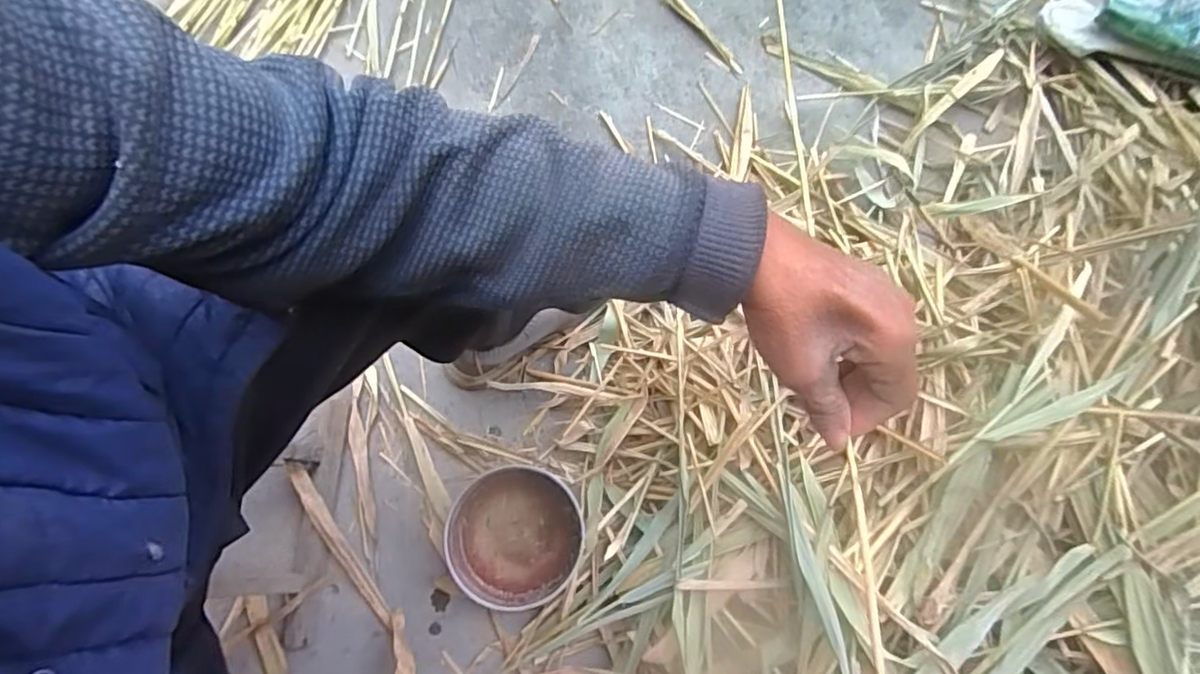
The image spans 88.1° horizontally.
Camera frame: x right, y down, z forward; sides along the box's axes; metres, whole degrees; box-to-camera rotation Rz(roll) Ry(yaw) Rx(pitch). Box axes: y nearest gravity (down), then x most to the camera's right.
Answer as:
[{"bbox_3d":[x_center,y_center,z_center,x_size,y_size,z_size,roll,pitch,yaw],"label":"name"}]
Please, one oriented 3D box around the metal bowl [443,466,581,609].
[{"bbox_3d":[-0.102,0.244,0.765,0.157,0.058,0.161,0,75,2],"label":"metal bowl"}]

